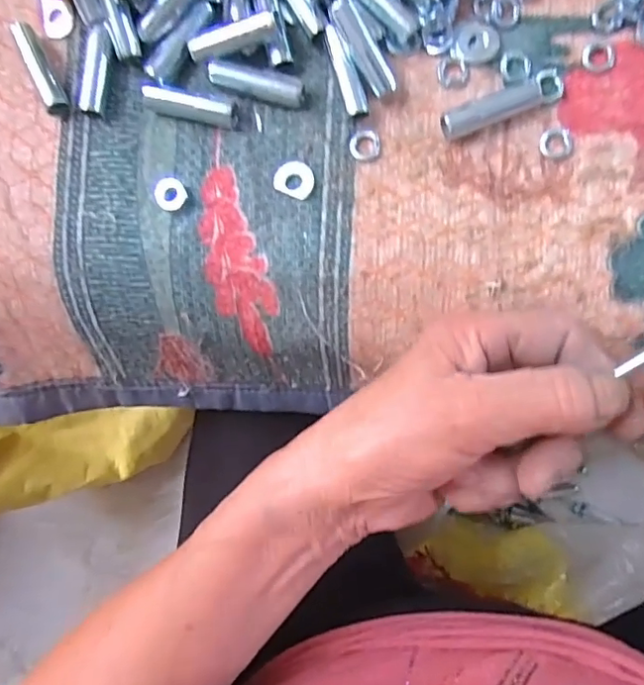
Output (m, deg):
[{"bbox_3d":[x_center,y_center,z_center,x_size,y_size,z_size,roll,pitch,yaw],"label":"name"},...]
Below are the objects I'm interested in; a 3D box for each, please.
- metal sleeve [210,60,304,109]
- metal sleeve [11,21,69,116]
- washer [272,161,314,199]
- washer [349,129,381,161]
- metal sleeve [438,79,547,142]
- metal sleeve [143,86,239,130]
[{"bbox_3d":[-0.029,-0.118,0.254,0.043,0.010,0.012,18,92,6],"label":"metal sleeve"},{"bbox_3d":[-0.130,-0.127,0.258,0.008,0.009,0.042,-25,87,6],"label":"metal sleeve"},{"bbox_3d":[-0.012,-0.074,0.253,0.018,0.004,0.016,27,93,6],"label":"washer"},{"bbox_3d":[0.020,-0.090,0.253,0.014,0.004,0.013,0,90,7],"label":"washer"},{"bbox_3d":[0.074,-0.102,0.245,0.044,0.014,0.011,-23,88,6],"label":"metal sleeve"},{"bbox_3d":[-0.061,-0.108,0.256,0.043,0.011,0.011,15,92,6],"label":"metal sleeve"}]

